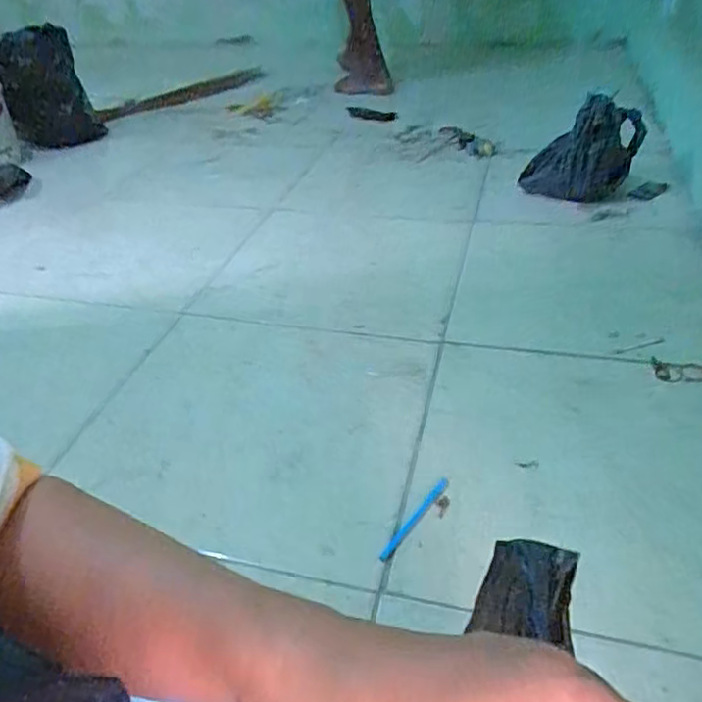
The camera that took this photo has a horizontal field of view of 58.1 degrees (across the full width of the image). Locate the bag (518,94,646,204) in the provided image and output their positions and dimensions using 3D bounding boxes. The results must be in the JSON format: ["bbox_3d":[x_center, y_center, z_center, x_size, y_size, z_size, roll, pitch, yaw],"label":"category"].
[{"bbox_3d":[0.449,-0.377,1.206,0.207,0.182,0.057,-6,34,0],"label":"bag"}]

